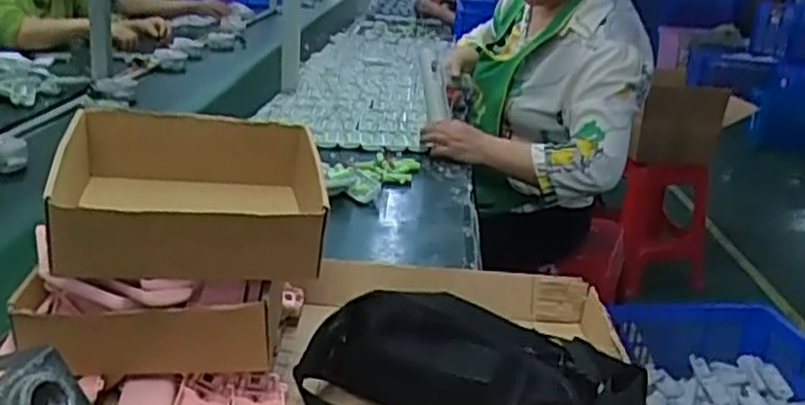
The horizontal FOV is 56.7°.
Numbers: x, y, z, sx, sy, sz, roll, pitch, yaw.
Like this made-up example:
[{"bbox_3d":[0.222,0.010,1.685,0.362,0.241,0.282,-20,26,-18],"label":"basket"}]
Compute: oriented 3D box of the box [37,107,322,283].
[{"bbox_3d":[-0.177,-0.006,0.655,0.218,0.089,0.200,0,21,-15],"label":"box"}]

